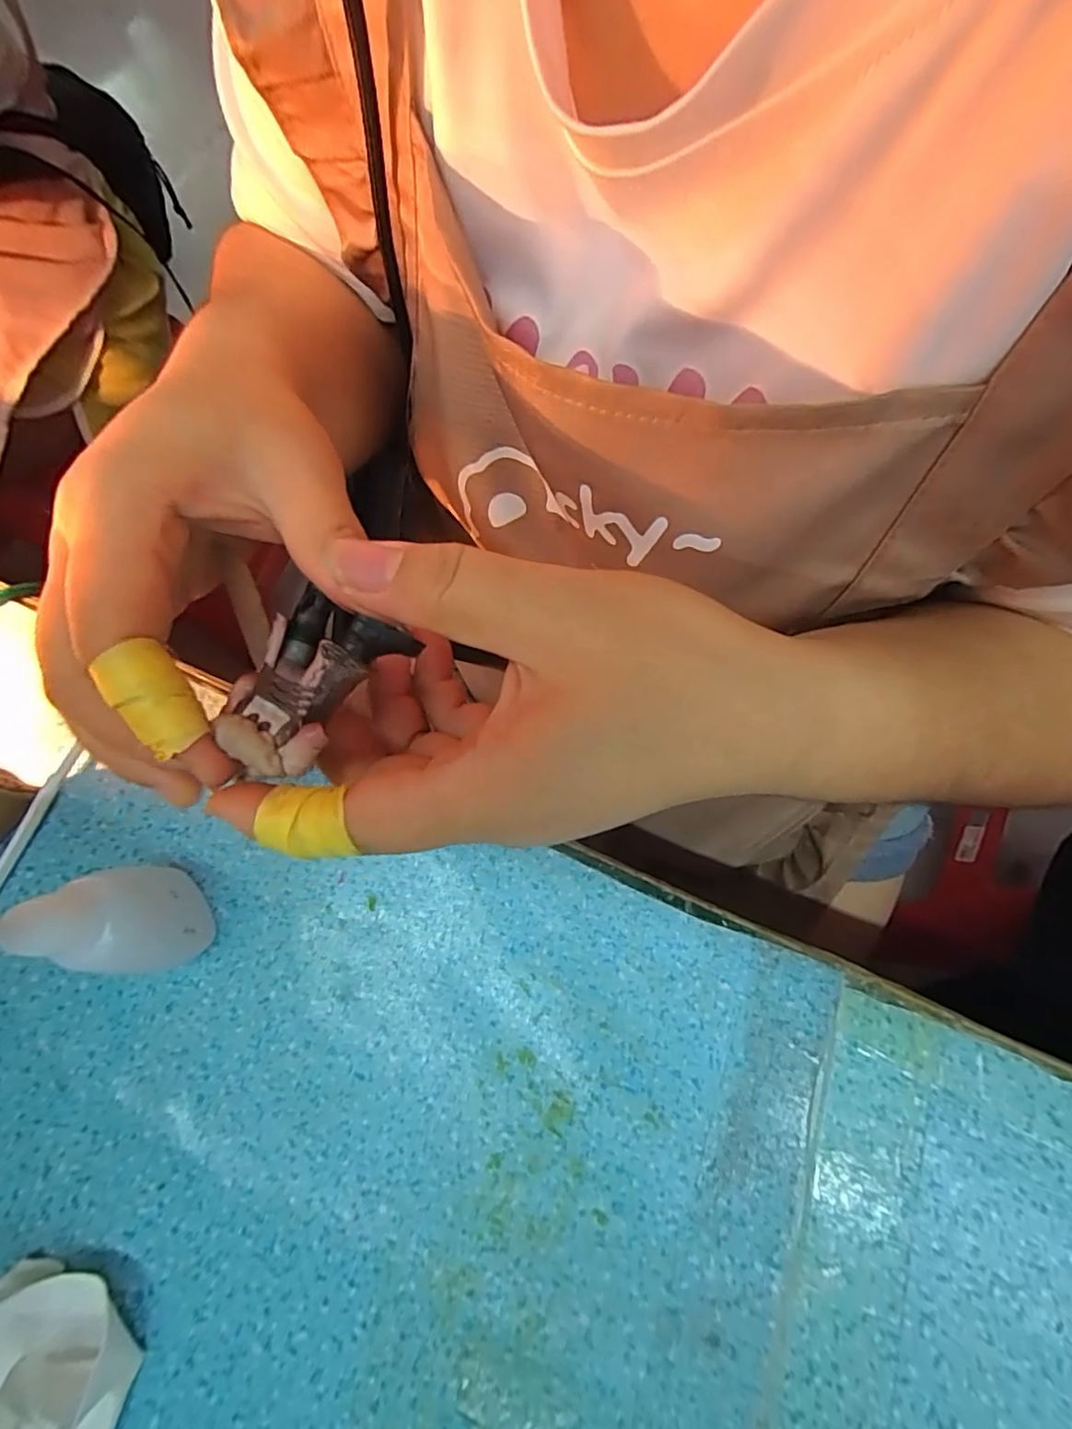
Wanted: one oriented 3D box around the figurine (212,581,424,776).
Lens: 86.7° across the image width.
[{"bbox_3d":[-0.060,-0.010,0.147,0.031,0.011,0.050,38,77,12],"label":"figurine"}]

